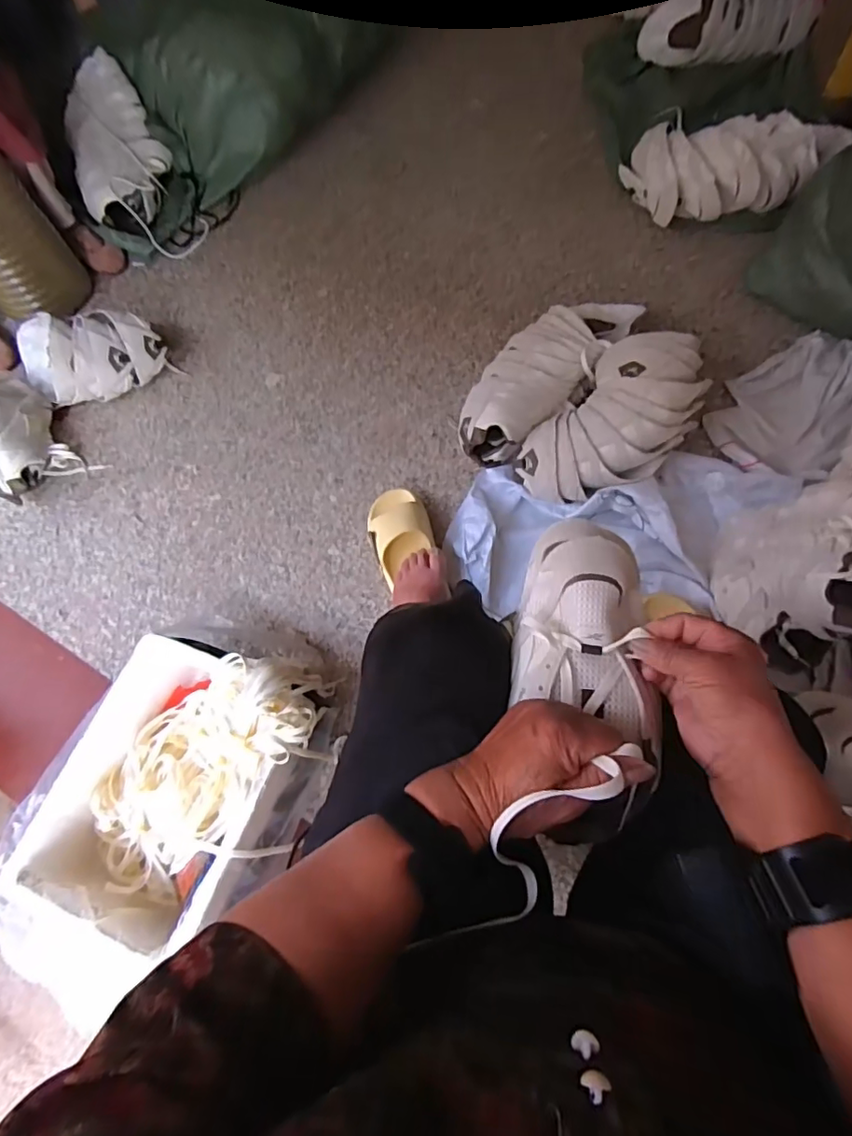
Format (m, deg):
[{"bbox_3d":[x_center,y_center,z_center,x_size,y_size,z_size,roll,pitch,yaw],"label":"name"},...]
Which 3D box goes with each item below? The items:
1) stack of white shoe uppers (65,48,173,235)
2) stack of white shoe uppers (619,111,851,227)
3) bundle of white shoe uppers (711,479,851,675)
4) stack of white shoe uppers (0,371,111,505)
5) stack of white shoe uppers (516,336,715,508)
[{"bbox_3d":[-0.692,-0.952,1.221,0.193,0.086,0.376,-10,92,-2],"label":"stack of white shoe uppers"},{"bbox_3d":[0.620,-0.817,1.122,0.392,0.117,0.164,4,68,6],"label":"stack of white shoe uppers"},{"bbox_3d":[0.512,0.007,0.748,0.184,0.216,0.215,-38,70,-11],"label":"bundle of white shoe uppers"},{"bbox_3d":[-0.802,-0.244,1.026,0.203,0.143,0.239,-43,72,-12],"label":"stack of white shoe uppers"},{"bbox_3d":[0.329,-0.255,0.903,0.195,0.108,0.355,39,76,14],"label":"stack of white shoe uppers"}]

